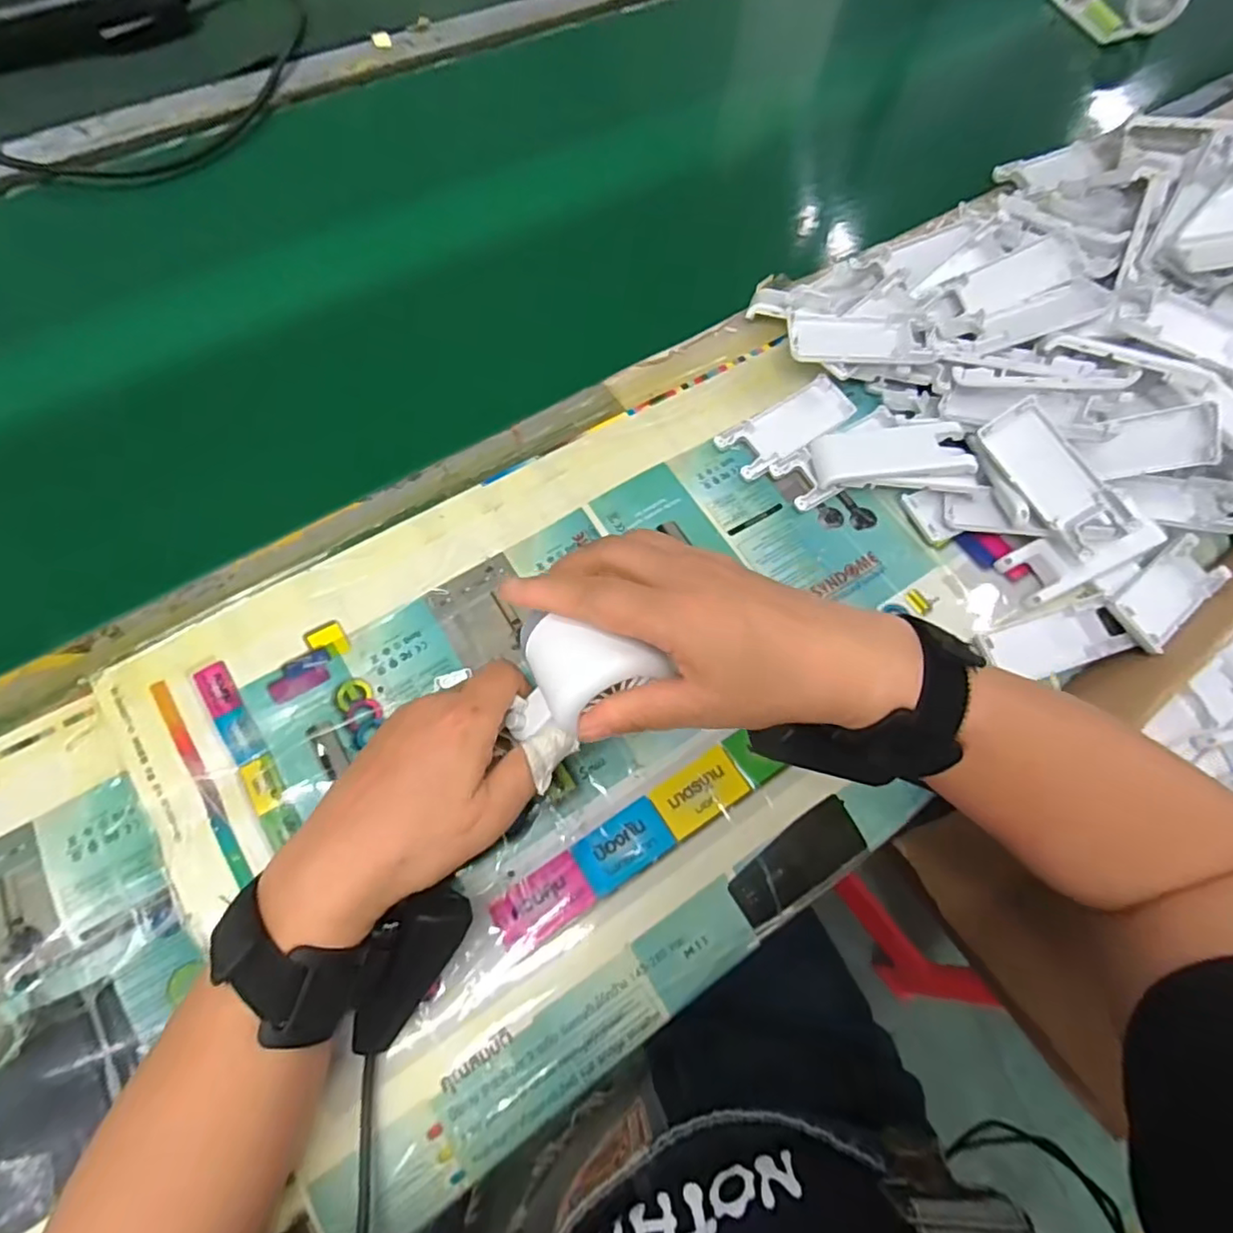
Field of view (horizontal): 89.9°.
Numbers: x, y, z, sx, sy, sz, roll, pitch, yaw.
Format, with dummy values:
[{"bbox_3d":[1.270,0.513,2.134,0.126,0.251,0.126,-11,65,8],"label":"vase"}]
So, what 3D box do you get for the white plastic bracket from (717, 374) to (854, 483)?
[{"bbox_3d":[0.120,-0.135,0.440,0.103,0.008,0.040,-34,76,-16],"label":"white plastic bracket"}]

